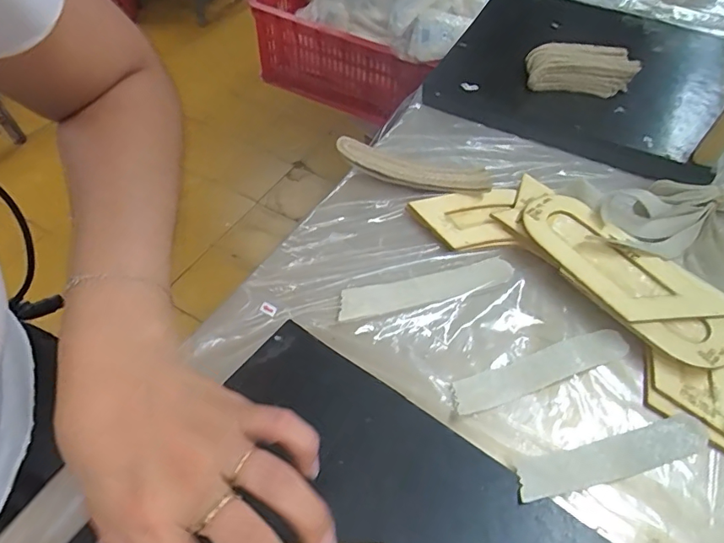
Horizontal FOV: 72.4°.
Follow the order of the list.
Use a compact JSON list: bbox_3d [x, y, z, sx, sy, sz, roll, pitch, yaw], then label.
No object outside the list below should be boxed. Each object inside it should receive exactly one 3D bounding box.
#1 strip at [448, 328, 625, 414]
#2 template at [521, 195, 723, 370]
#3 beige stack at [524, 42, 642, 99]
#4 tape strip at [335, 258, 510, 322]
[{"bbox_3d":[0.128,0.068,0.352,0.140,0.007,0.026,-16,55,-14],"label":"strip"},{"bbox_3d":[0.205,0.002,0.383,0.075,0.010,0.183,-38,65,-23],"label":"template"},{"bbox_3d":[0.237,-0.221,0.546,0.113,0.042,0.054,1,52,-2],"label":"beige stack"},{"bbox_3d":[0.052,0.013,0.387,0.144,0.004,0.031,-11,53,-11],"label":"tape strip"}]

